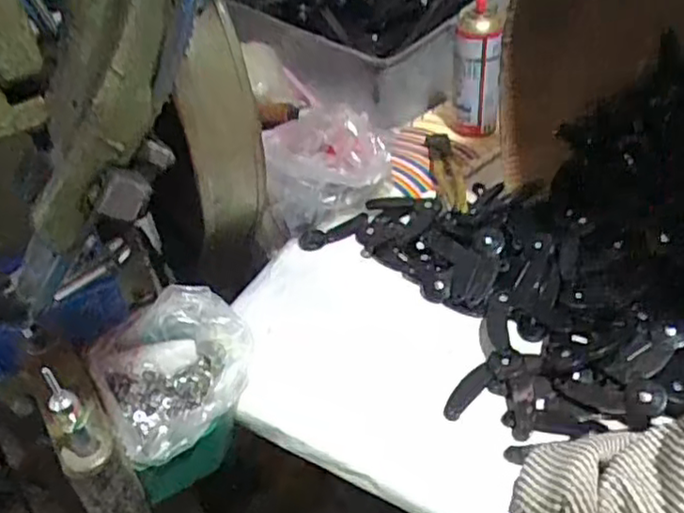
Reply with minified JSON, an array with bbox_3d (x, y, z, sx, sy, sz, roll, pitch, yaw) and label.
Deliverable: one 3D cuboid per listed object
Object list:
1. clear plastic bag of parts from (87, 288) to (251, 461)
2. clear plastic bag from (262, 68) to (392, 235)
[{"bbox_3d":[-0.143,0.100,0.597,0.126,0.060,0.147,27,51,32],"label":"clear plastic bag of parts"},{"bbox_3d":[-0.016,-0.104,0.781,0.136,0.155,0.075,0,42,8],"label":"clear plastic bag"}]

